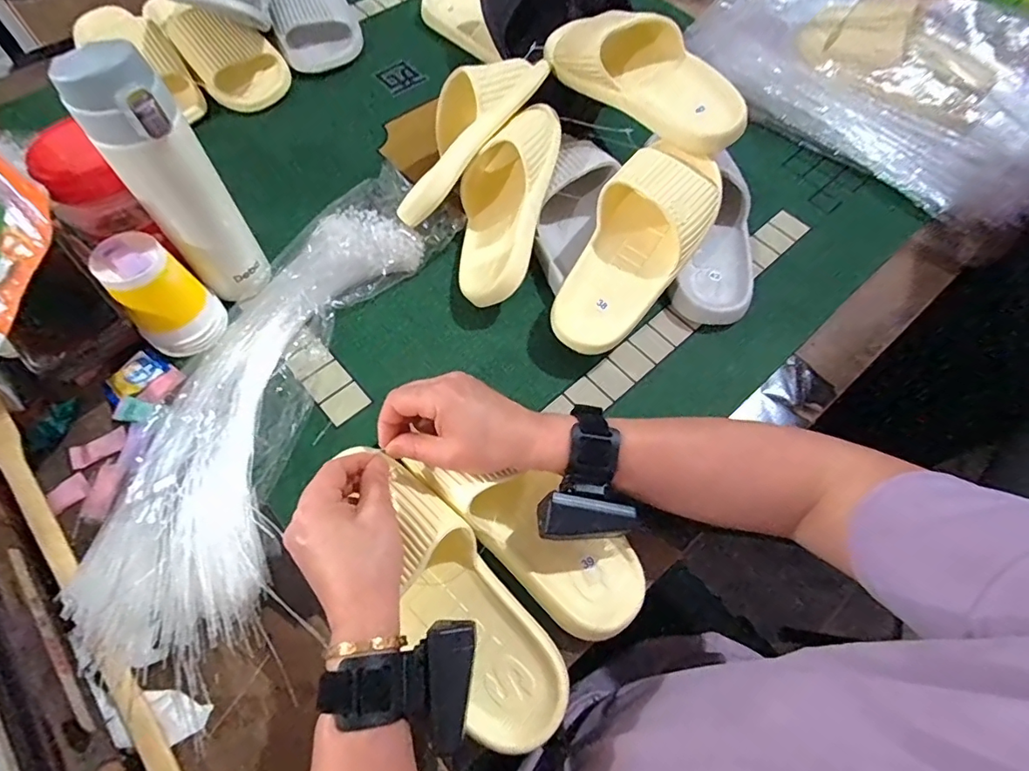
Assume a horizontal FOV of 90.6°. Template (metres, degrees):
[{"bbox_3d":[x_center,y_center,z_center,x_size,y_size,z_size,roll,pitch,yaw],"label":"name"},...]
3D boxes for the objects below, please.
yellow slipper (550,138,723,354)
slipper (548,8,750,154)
[{"bbox_3d":[0.123,-0.144,0.500,0.102,0.059,0.237,31,88,15],"label":"yellow slipper"},{"bbox_3d":[0.143,-0.337,0.547,0.233,0.077,0.099,40,67,15],"label":"slipper"}]

